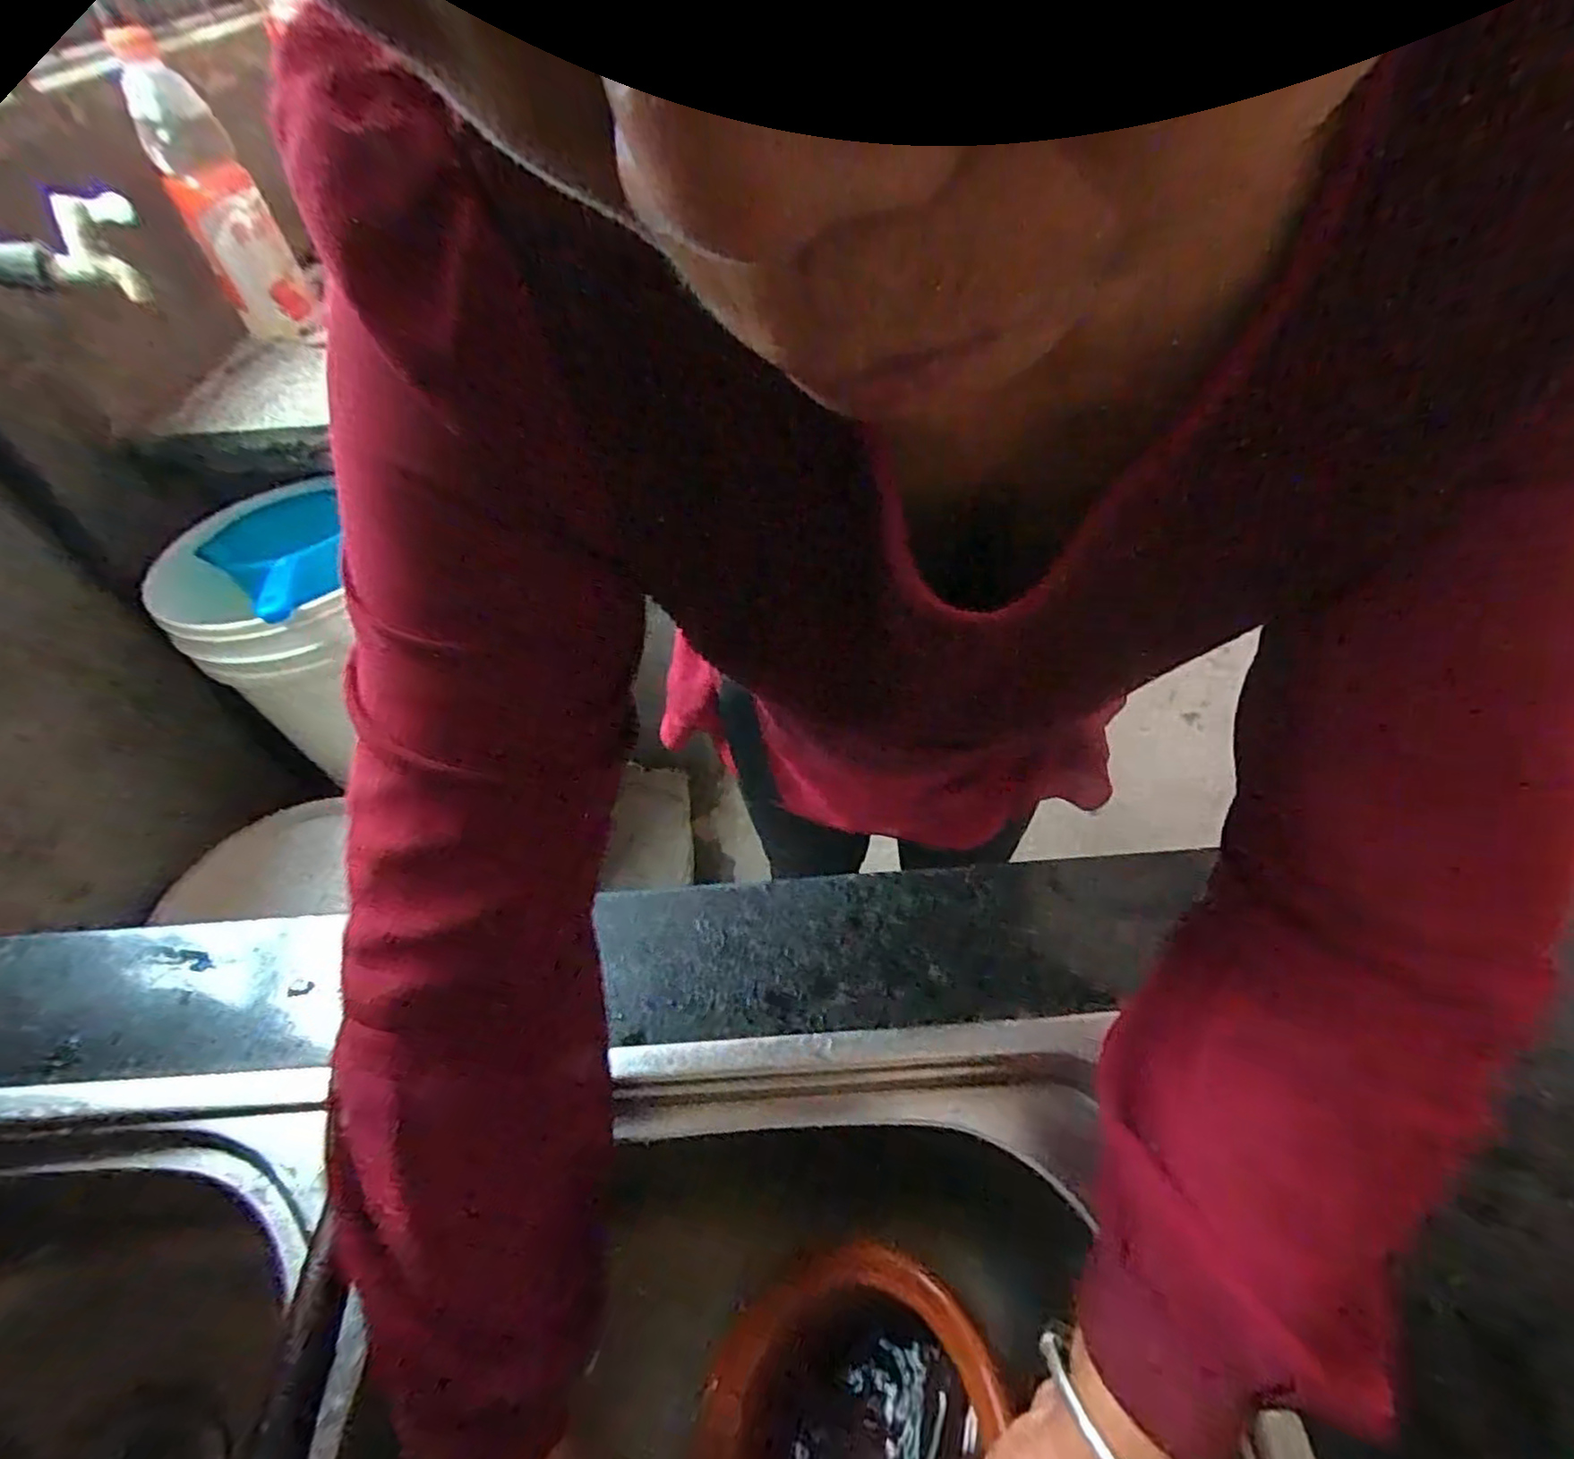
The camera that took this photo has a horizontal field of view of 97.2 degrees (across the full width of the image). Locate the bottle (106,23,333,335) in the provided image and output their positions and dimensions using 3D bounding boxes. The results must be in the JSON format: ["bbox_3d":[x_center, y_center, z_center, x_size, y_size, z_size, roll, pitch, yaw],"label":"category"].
[{"bbox_3d":[-0.682,-0.640,0.842,0.081,0.287,0.083,-13,54,-8],"label":"bottle"}]

